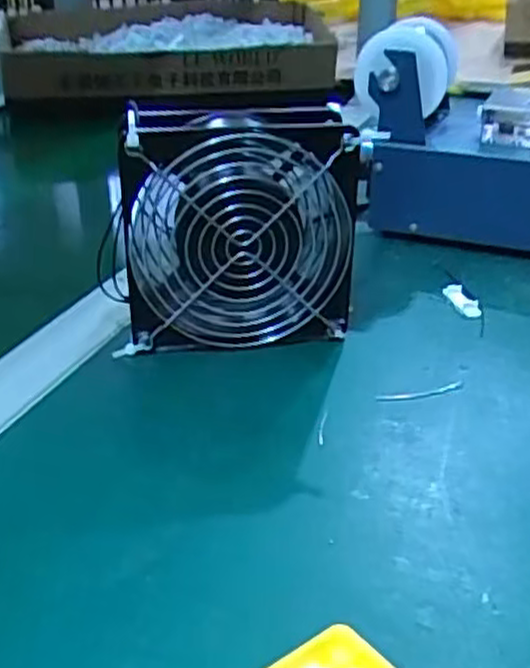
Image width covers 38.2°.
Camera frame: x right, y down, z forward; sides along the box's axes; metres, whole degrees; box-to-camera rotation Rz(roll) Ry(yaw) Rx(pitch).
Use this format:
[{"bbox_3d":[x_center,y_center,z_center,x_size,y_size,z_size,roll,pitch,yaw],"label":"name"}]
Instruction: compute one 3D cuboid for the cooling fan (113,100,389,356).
[{"bbox_3d":[-0.015,-0.053,0.415,0.122,0.125,0.041,-3,28,-9],"label":"cooling fan"}]

